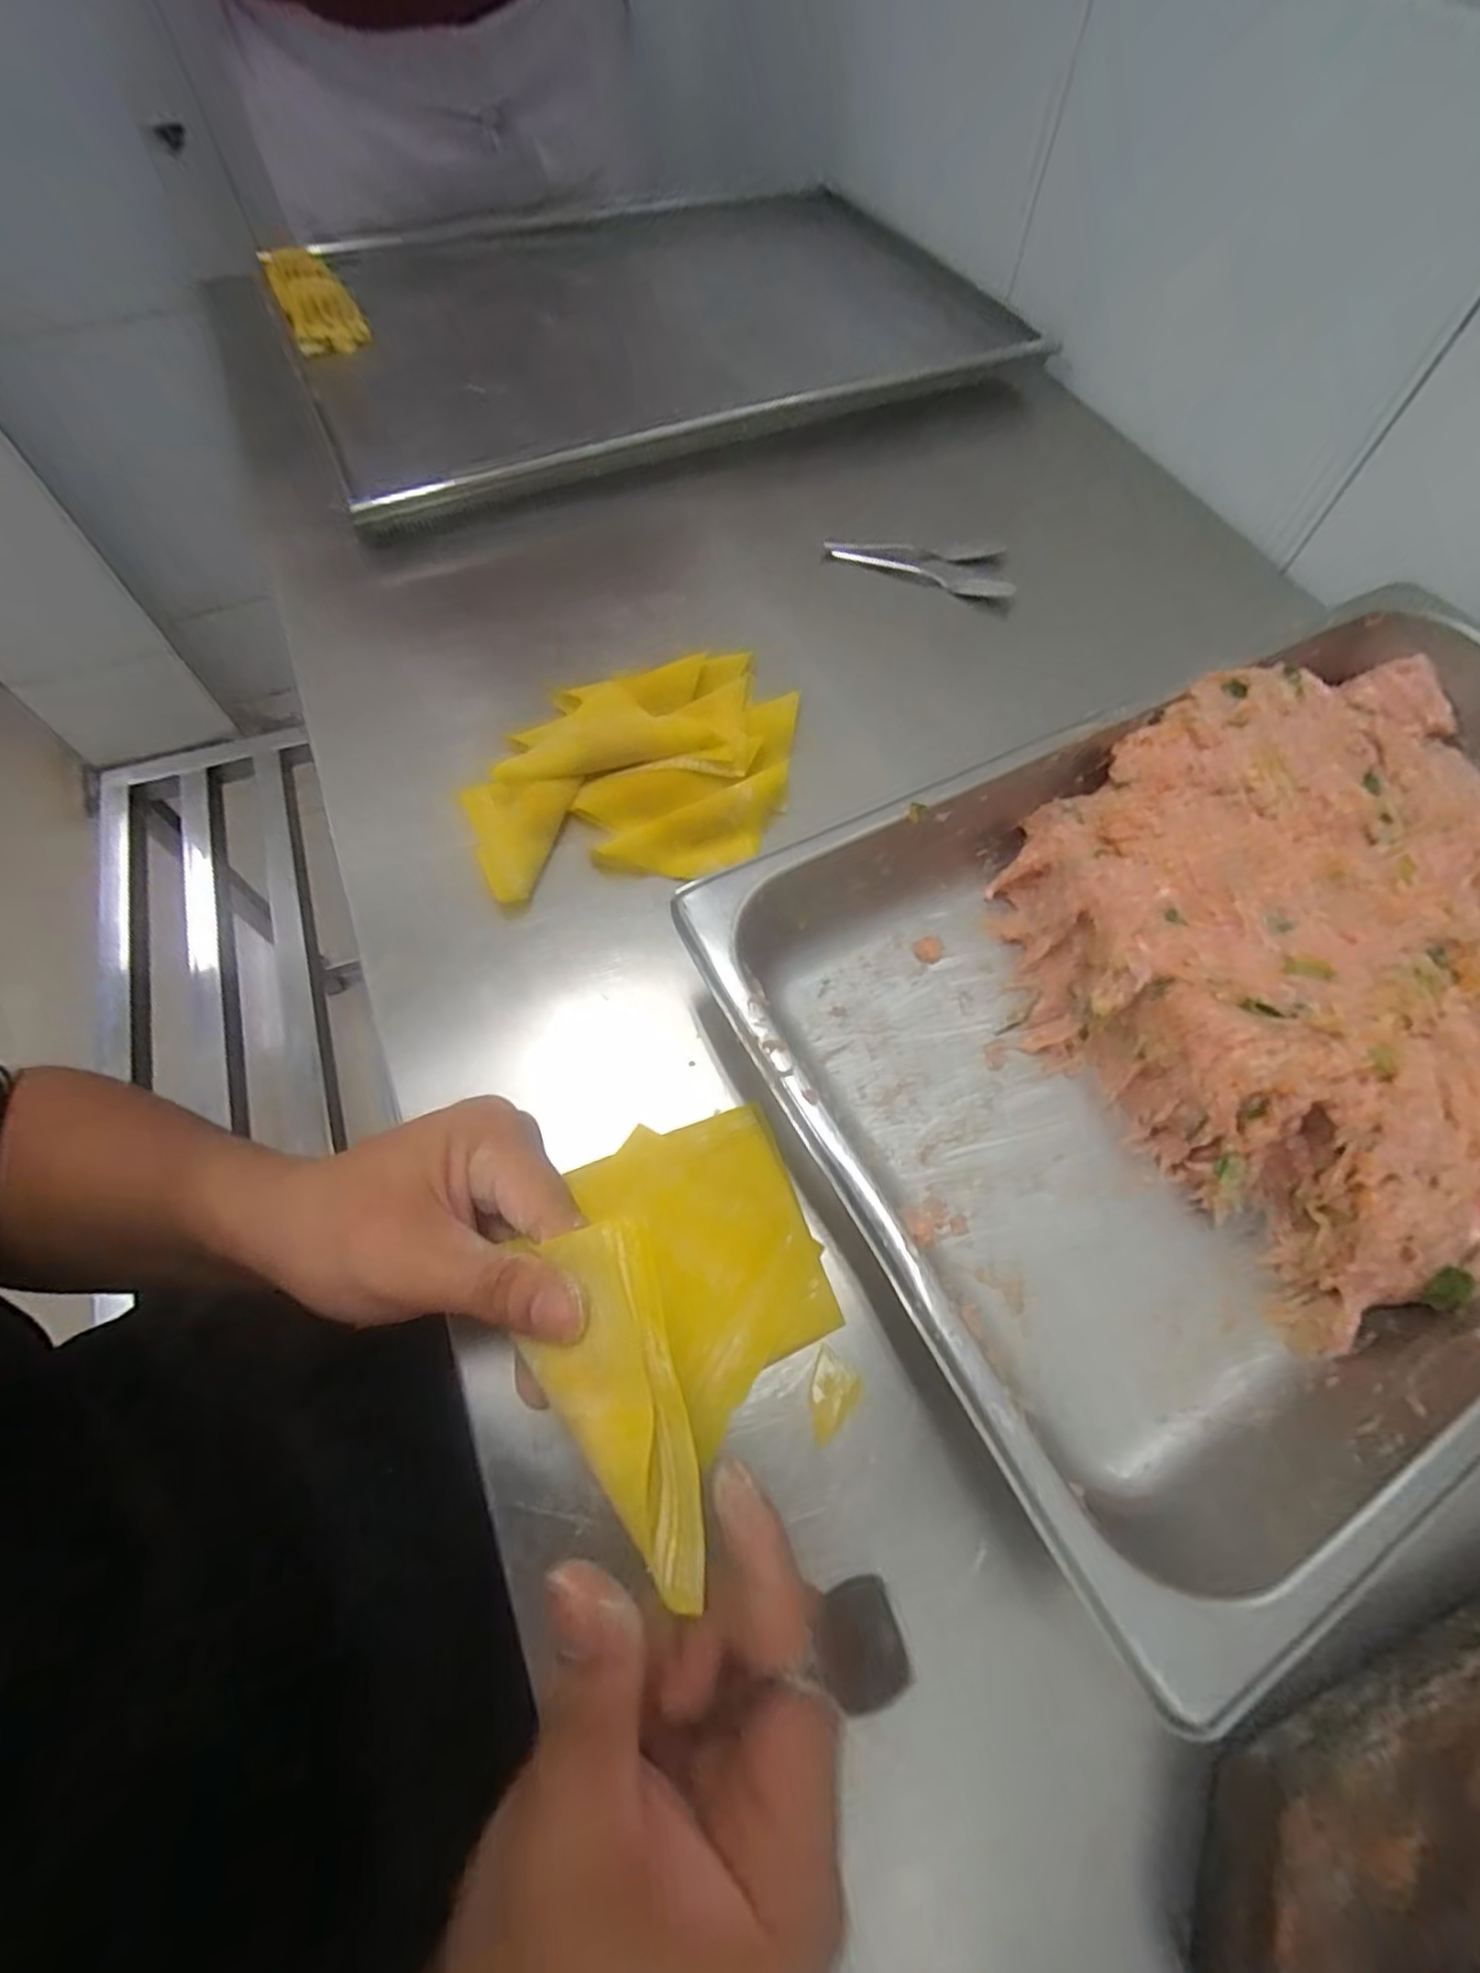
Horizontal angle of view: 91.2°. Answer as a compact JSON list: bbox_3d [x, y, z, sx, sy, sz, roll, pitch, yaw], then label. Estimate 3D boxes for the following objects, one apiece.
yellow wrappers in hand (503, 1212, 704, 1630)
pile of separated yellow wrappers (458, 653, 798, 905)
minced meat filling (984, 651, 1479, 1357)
[{"bbox_3d":[-0.037,0.113,0.195,0.044,0.009,0.089,-18,70,7],"label":"yellow wrappers in hand"},{"bbox_3d":[-0.062,-0.128,0.422,0.189,0.024,0.141,-12,64,-7],"label":"pile of separated yellow wrappers"},{"bbox_3d":[0.316,-0.038,0.361,0.339,0.073,0.271,-30,68,-15],"label":"minced meat filling"}]

